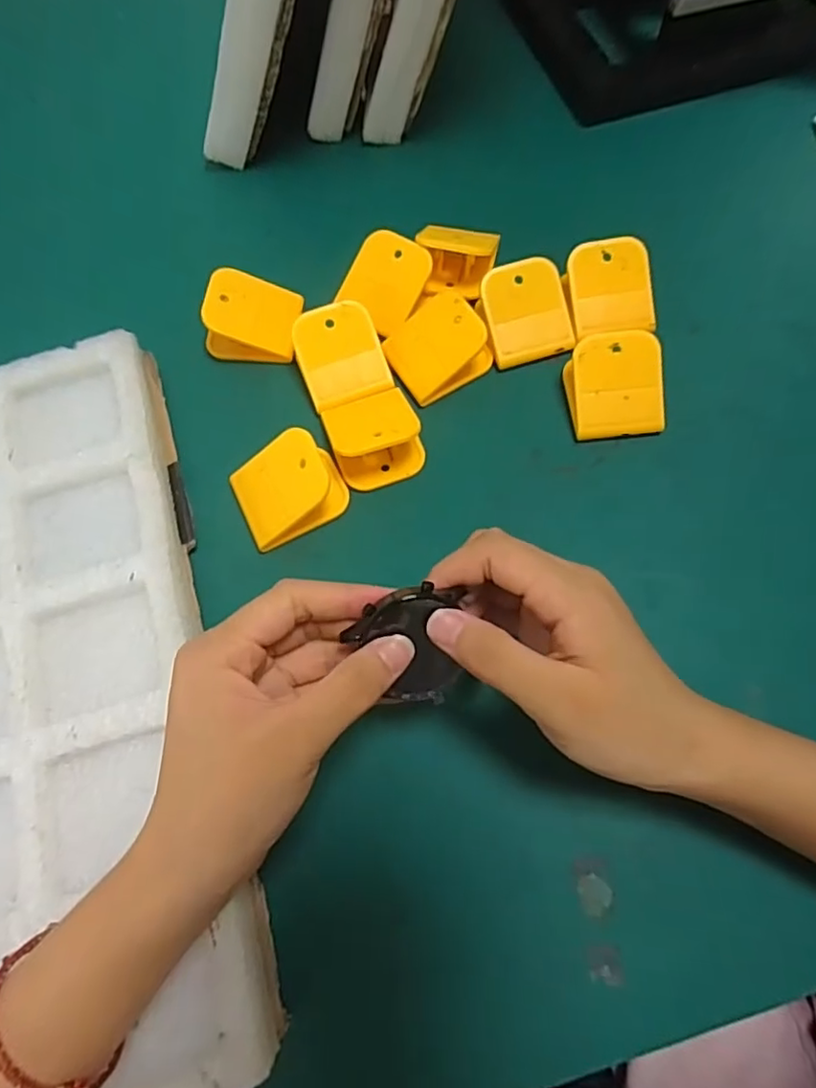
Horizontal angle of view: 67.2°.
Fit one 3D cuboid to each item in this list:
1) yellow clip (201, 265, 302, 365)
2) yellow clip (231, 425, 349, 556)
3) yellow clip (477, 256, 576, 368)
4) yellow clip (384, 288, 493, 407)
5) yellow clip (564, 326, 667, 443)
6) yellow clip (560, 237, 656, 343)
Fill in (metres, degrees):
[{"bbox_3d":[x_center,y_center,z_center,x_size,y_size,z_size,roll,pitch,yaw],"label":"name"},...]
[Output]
[{"bbox_3d":[-0.093,-0.138,0.370,0.052,0.033,0.045,9,69,7],"label":"yellow clip"},{"bbox_3d":[-0.062,-0.031,0.323,0.055,0.028,0.045,-25,69,-7],"label":"yellow clip"},{"bbox_3d":[0.068,-0.135,0.357,0.048,0.030,0.049,-19,68,-4],"label":"yellow clip"},{"bbox_3d":[0.016,-0.115,0.353,0.051,0.030,0.047,-34,70,-10],"label":"yellow clip"},{"bbox_3d":[0.113,-0.087,0.335,0.050,0.026,0.049,-4,68,2],"label":"yellow clip"},{"bbox_3d":[0.118,-0.150,0.359,0.049,0.027,0.046,-8,68,0],"label":"yellow clip"}]

